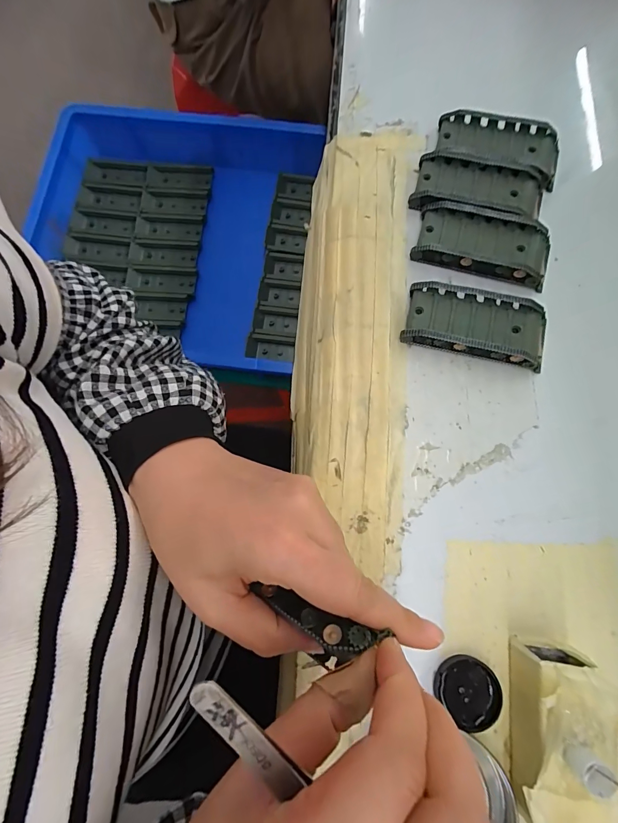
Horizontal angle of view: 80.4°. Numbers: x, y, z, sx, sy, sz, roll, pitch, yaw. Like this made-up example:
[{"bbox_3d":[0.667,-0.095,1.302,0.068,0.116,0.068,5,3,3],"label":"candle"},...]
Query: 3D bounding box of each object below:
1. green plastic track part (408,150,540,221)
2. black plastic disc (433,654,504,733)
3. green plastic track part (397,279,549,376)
[{"bbox_3d":[0.130,-0.167,0.279,0.095,0.018,0.043,17,77,4],"label":"green plastic track part"},{"bbox_3d":[0.091,0.159,0.208,0.033,0.007,0.034,0,76,0],"label":"black plastic disc"},{"bbox_3d":[0.116,-0.061,0.253,0.094,0.019,0.044,13,77,4],"label":"green plastic track part"}]

